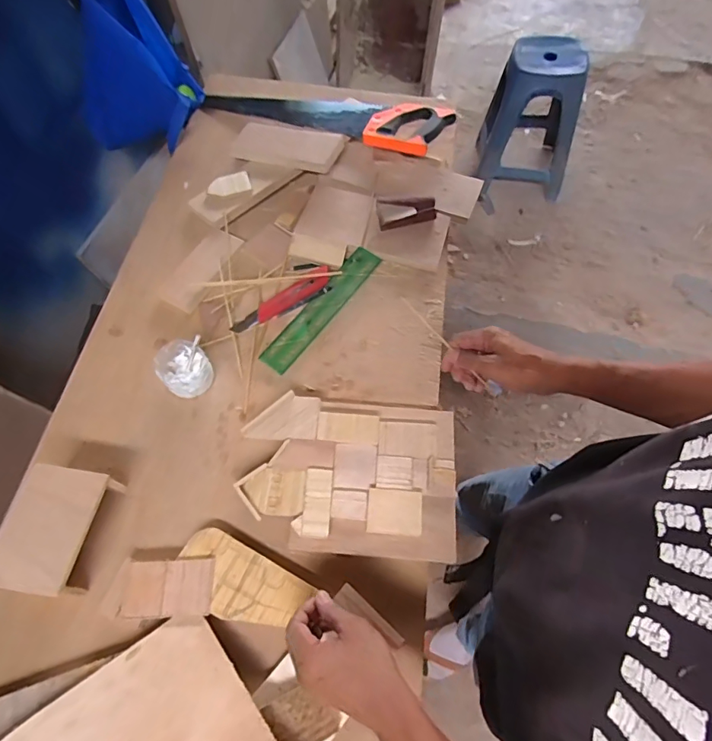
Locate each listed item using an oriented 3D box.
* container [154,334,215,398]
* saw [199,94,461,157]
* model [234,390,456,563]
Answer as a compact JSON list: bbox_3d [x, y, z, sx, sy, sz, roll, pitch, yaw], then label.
[{"bbox_3d":[-0.242,-0.005,0.647,0.070,0.054,0.073,0,63,0],"label":"container"},{"bbox_3d":[-0.065,-0.495,0.896,0.490,0.039,0.116,13,64,7],"label":"saw"},{"bbox_3d":[-0.005,0.127,0.593,0.262,0.033,0.198,3,63,2],"label":"model"}]

